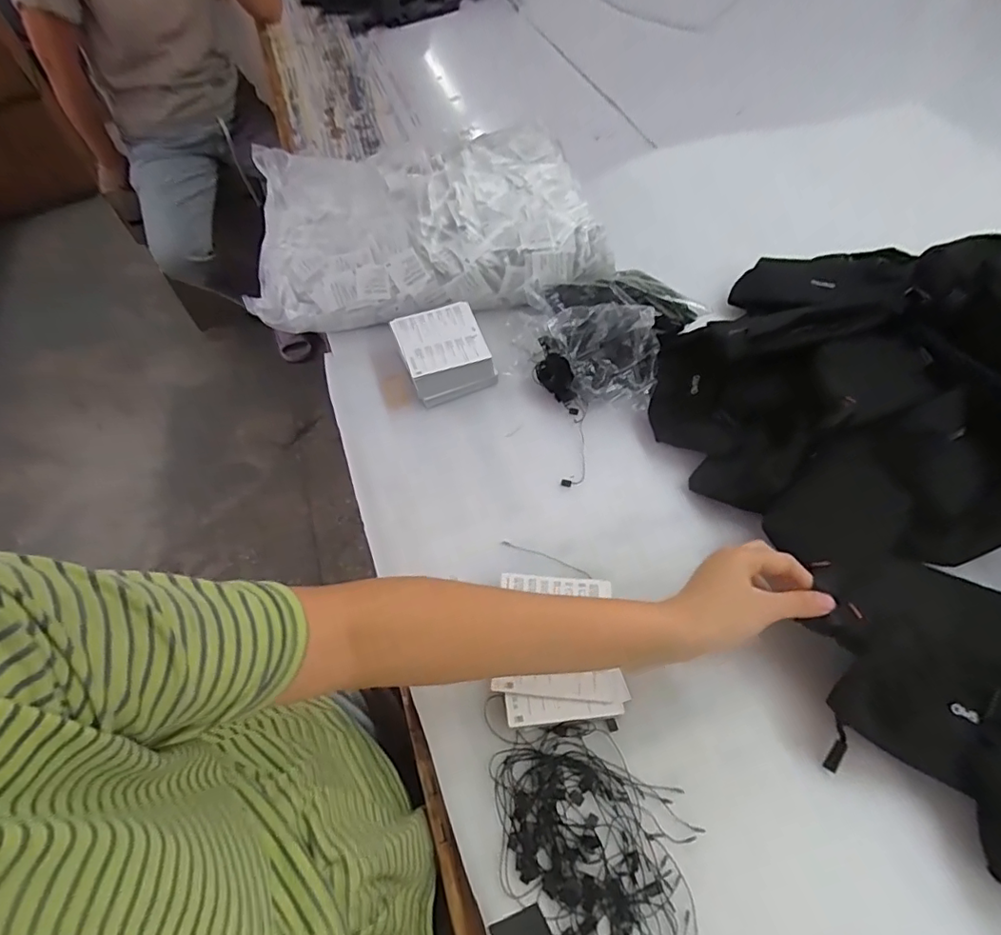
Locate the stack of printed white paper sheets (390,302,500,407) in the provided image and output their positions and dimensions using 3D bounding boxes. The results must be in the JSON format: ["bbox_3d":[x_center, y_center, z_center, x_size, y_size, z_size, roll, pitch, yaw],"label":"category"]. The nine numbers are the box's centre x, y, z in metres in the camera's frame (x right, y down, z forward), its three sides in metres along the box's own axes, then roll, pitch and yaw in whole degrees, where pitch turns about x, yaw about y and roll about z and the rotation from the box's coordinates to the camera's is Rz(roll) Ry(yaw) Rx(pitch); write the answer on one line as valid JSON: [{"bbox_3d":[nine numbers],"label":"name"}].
[{"bbox_3d":[-0.067,-0.134,0.636,0.094,0.052,0.110,-19,57,-11],"label":"stack of printed white paper sheets"}]

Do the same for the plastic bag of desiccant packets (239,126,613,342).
[{"bbox_3d":[-0.107,-0.322,0.716,0.426,0.103,0.319,-11,56,-5],"label":"plastic bag of desiccant packets"}]

